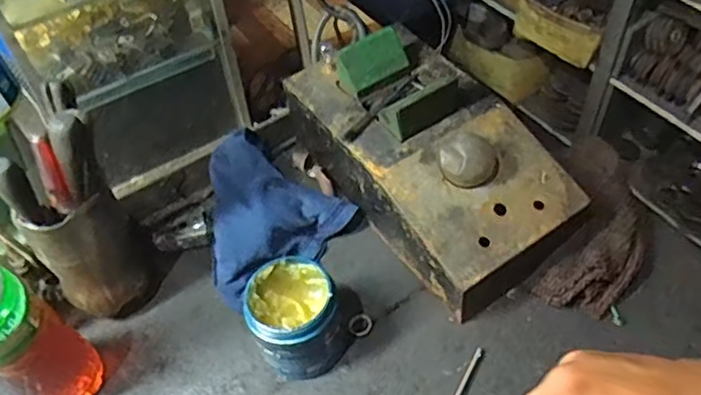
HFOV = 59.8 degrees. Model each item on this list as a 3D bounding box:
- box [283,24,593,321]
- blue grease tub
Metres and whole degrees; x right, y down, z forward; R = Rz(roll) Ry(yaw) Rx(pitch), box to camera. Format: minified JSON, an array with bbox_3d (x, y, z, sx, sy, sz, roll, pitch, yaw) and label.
[{"bbox_3d":[0.089,-0.059,0.714,0.182,0.139,0.339,-31,55,-18],"label":"box"},{"bbox_3d":[-0.054,0.124,0.625,0.092,0.094,0.095,-2,53,3],"label":"blue grease tub"}]

